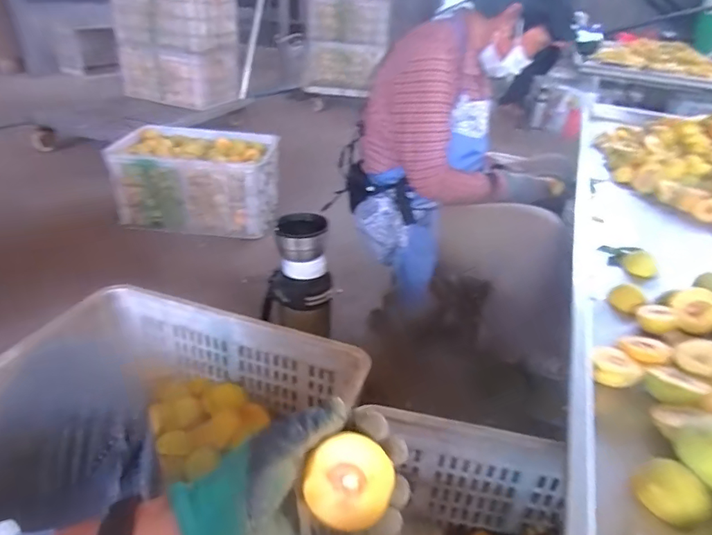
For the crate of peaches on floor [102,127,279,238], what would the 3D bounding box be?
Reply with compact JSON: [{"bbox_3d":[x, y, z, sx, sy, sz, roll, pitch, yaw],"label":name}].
[{"bbox_3d":[-0.570,-0.317,1.784,0.543,0.301,0.393,3,31,-2],"label":"crate of peaches on floor"}]

